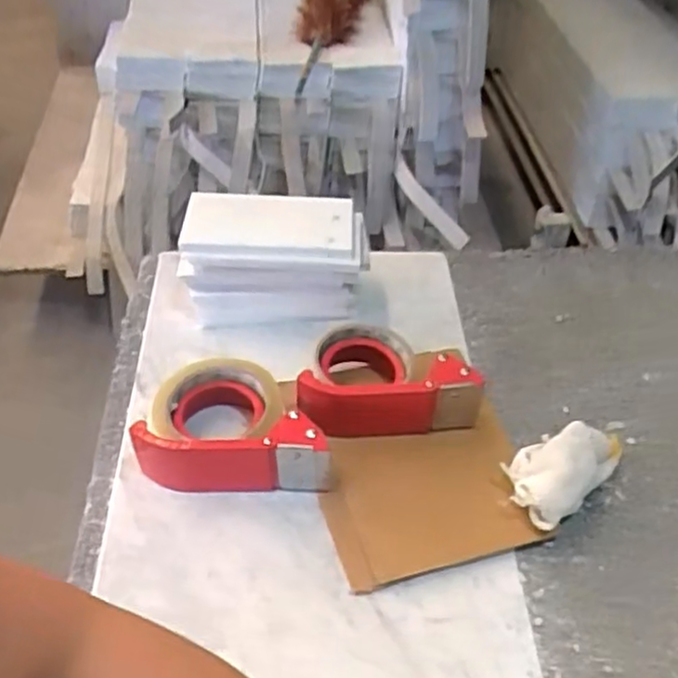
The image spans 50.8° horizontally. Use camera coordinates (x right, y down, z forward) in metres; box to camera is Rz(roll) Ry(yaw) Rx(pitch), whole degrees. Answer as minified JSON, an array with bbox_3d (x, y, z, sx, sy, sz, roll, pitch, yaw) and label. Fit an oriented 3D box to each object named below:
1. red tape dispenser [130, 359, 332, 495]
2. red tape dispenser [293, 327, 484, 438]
[{"bbox_3d":[-0.082,0.063,0.566,0.143,0.065,0.096,2,46,-3],"label":"red tape dispenser"},{"bbox_3d":[0.039,0.030,0.592,0.144,0.063,0.080,0,46,-5],"label":"red tape dispenser"}]

